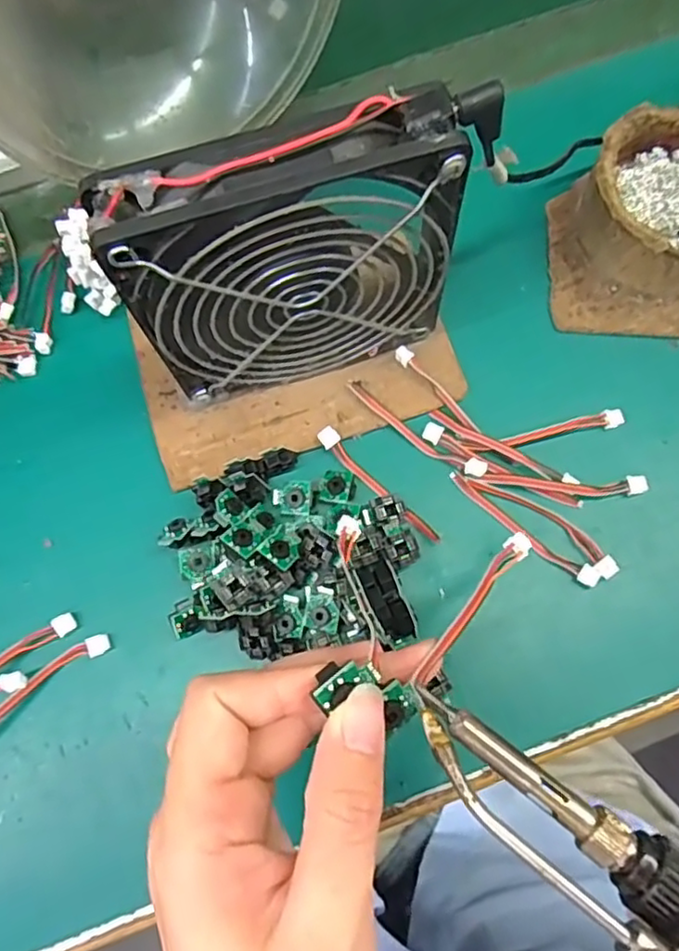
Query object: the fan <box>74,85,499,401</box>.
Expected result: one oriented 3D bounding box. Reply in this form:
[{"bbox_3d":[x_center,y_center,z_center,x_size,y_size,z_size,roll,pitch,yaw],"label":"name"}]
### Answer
[{"bbox_3d":[-0.012,-0.077,0.245,0.126,0.131,0.027,-17,75,-3],"label":"fan"}]

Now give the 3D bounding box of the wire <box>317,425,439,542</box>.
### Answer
[{"bbox_3d":[0.017,0.004,0.284,0.008,0.007,0.069,-44,78,-10],"label":"wire"}]

